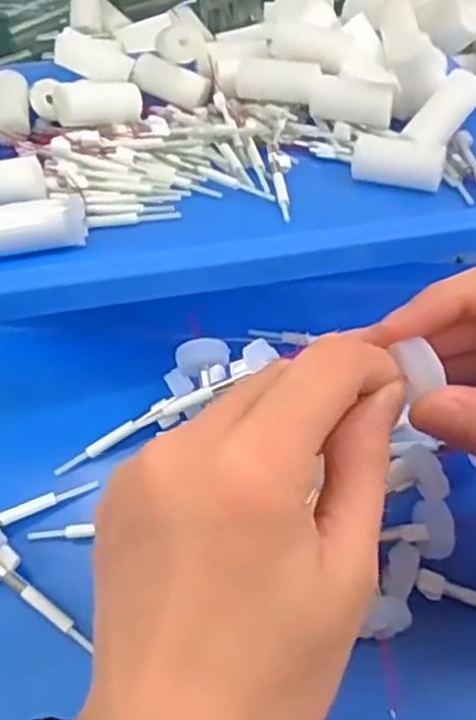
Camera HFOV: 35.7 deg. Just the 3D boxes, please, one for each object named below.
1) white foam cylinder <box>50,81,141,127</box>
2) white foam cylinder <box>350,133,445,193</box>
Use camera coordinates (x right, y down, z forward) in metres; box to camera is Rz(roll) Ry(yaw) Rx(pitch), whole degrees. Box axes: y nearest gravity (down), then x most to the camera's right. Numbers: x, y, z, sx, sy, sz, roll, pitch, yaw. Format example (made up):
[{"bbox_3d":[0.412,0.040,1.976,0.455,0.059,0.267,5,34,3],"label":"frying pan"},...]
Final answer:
[{"bbox_3d":[-0.068,-0.126,0.364,0.044,0.017,0.015,-11,54,-25],"label":"white foam cylinder"},{"bbox_3d":[0.074,-0.092,0.341,0.041,0.014,0.019,9,56,10],"label":"white foam cylinder"}]

